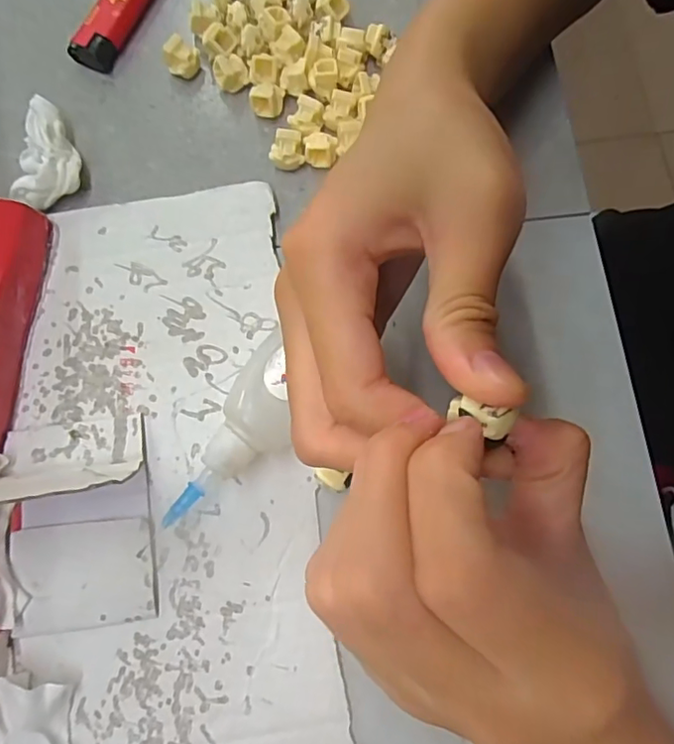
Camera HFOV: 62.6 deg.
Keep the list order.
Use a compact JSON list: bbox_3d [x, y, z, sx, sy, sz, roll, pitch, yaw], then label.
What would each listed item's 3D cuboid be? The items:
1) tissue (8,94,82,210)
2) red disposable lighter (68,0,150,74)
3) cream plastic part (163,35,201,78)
[{"bbox_3d":[-0.129,-0.094,0.240,0.029,0.017,0.044,-25,78,-7],"label":"tissue"},{"bbox_3d":[-0.100,-0.177,0.262,0.018,0.015,0.076,25,77,5],"label":"red disposable lighter"},{"bbox_3d":[-0.071,-0.142,0.253,0.012,0.015,0.012,0,76,-1],"label":"cream plastic part"}]

